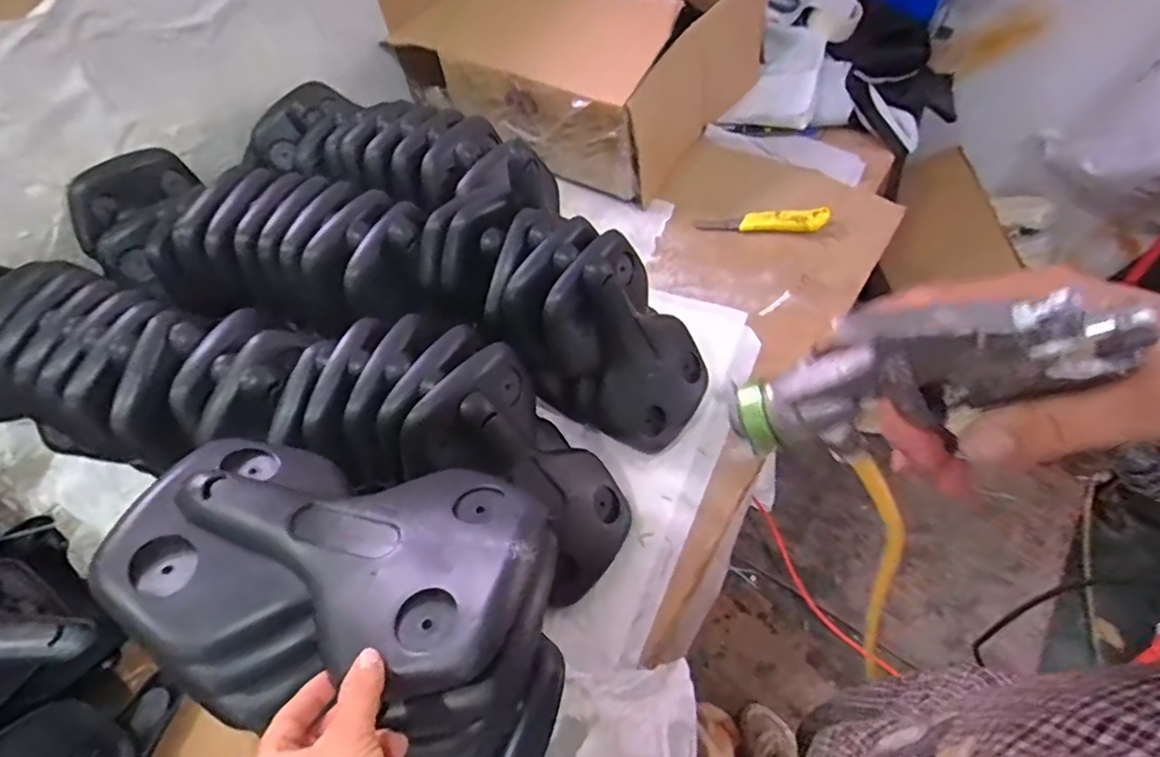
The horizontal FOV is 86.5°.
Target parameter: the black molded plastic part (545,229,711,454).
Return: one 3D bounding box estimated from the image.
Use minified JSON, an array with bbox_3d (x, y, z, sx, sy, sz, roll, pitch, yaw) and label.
[{"bbox_3d":[0.049,-0.035,0.716,0.164,0.249,0.080,-36,28,2],"label":"black molded plastic part"}]

